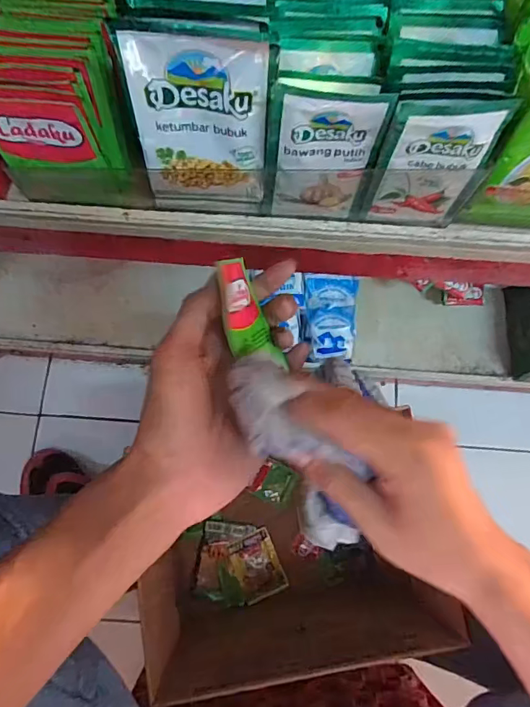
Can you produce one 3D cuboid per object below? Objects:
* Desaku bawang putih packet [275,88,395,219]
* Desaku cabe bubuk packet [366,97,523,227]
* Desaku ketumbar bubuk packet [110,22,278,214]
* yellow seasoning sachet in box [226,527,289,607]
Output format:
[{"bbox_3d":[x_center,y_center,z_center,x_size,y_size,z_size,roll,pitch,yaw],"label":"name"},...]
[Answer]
[{"bbox_3d":[0.036,-0.118,0.285,0.059,0.099,0.011,1,68,-2],"label":"Desaku bawang putih packet"},{"bbox_3d":[0.101,-0.111,0.282,0.064,0.101,0.013,2,75,-1],"label":"Desaku cabe bubuk packet"},{"bbox_3d":[-0.035,-0.128,0.275,0.080,0.113,0.007,3,59,0],"label":"Desaku ketumbar bubuk packet"},{"bbox_3d":[-0.012,0.329,0.716,0.069,0.008,0.092,-22,77,-7],"label":"yellow seasoning sachet in box"}]

